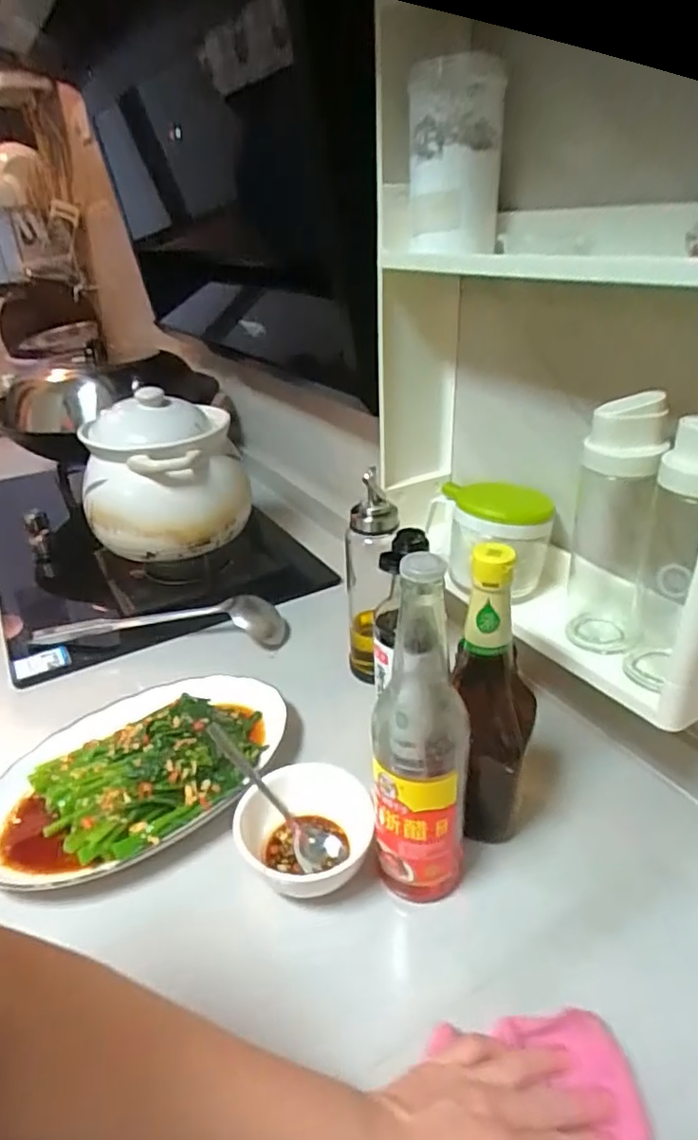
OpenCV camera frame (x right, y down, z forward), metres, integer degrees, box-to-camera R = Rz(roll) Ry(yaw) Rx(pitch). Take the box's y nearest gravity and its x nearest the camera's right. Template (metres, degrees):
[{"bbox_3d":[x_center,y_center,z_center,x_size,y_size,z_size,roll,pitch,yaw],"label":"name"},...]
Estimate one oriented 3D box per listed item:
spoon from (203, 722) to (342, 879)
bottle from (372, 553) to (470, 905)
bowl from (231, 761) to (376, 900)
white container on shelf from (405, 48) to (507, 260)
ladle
[{"bbox_3d":[-0.069,0.197,0.539,0.155,0.032,0.039,41,47,22],"label":"spoon"},{"bbox_3d":[0.051,0.121,0.446,0.065,0.283,0.064,1,30,5],"label":"bottle"},{"bbox_3d":[-0.038,0.225,0.524,0.105,0.069,0.110,-2,30,1],"label":"bowl"},{"bbox_3d":[0.087,-0.337,0.514,0.077,0.129,0.078,3,30,10],"label":"white container on shelf"},{"bbox_3d":[-0.246,0.070,0.807,0.319,0.054,0.053,0,30,4],"label":"ladle"}]

